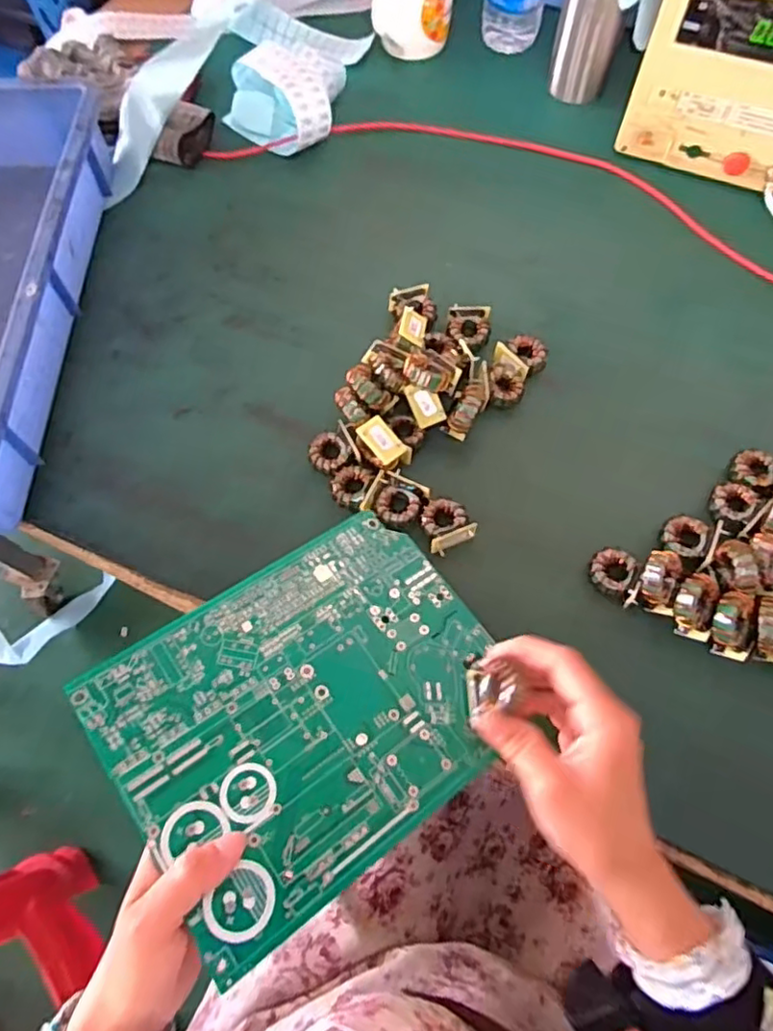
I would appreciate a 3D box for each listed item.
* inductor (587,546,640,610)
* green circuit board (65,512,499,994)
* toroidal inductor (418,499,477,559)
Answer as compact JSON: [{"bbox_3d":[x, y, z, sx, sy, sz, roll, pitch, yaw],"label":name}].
[{"bbox_3d":[0.162,0.043,0.442,0.030,0.021,0.040,6,67,4],"label":"inductor"},{"bbox_3d":[-0.042,0.109,0.365,0.219,0.004,0.174,-31,70,-23],"label":"green circuit board"},{"bbox_3d":[0.044,0.008,0.464,0.034,0.023,0.037,-24,69,-9],"label":"toroidal inductor"}]

